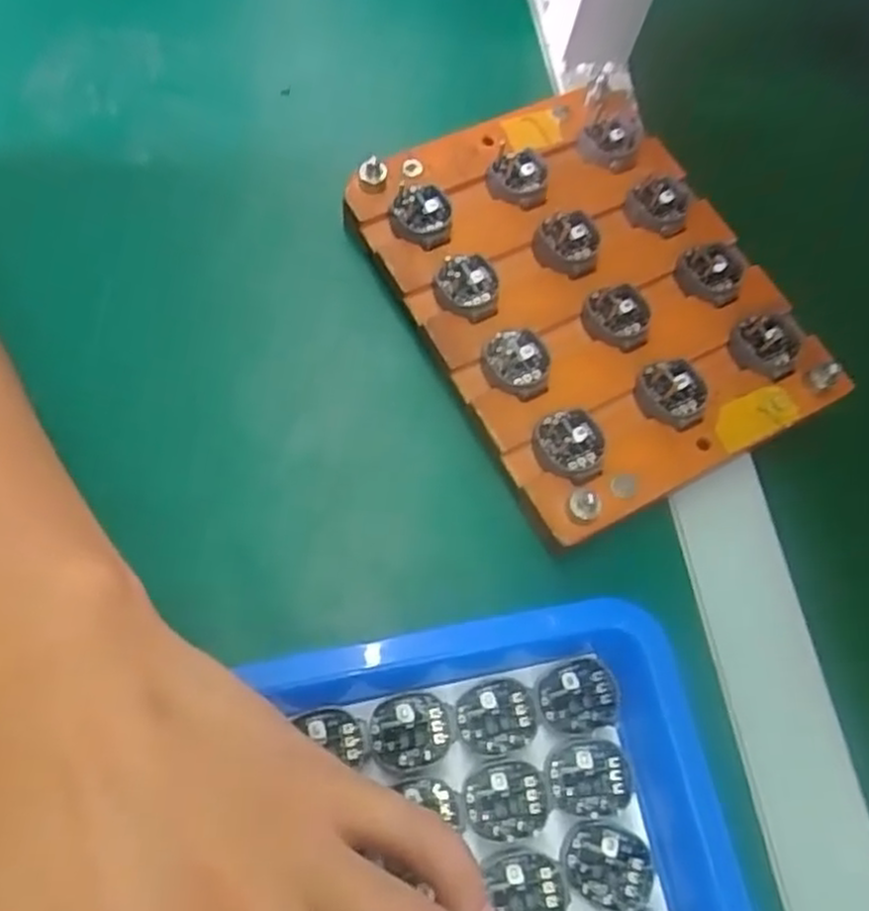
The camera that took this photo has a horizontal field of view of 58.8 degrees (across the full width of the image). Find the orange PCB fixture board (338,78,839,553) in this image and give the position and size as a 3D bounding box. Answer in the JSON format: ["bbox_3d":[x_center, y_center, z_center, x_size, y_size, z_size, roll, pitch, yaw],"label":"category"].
[{"bbox_3d":[0.064,-0.073,0.325,0.144,0.016,0.185,-26,73,-18],"label":"orange PCB fixture board"}]

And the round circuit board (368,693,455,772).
[{"bbox_3d":[-0.008,0.092,0.257,0.027,0.004,0.023,4,66,-7],"label":"round circuit board"}]

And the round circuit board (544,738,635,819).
[{"bbox_3d":[0.052,0.107,0.256,0.029,0.004,0.023,2,67,-8],"label":"round circuit board"}]

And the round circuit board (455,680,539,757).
[{"bbox_3d":[0.021,0.088,0.260,0.027,0.004,0.023,-5,68,-11],"label":"round circuit board"}]

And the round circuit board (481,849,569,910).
[{"bbox_3d":[0.029,0.137,0.243,0.025,0.004,0.025,3,66,-7],"label":"round circuit board"}]

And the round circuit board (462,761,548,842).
[{"bbox_3d":[0.023,0.112,0.251,0.027,0.004,0.023,-6,68,-11],"label":"round circuit board"}]

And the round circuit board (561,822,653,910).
[{"bbox_3d":[0.056,0.132,0.248,0.029,0.004,0.024,24,65,2],"label":"round circuit board"}]

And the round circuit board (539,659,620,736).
[{"bbox_3d":[0.050,0.083,0.266,0.027,0.005,0.024,2,67,-8],"label":"round circuit board"}]

